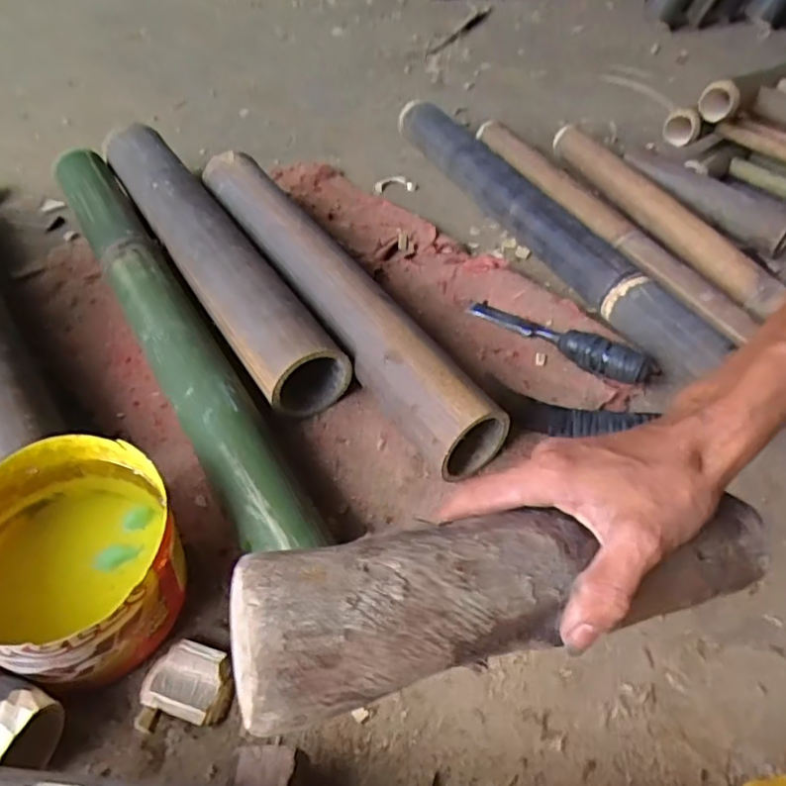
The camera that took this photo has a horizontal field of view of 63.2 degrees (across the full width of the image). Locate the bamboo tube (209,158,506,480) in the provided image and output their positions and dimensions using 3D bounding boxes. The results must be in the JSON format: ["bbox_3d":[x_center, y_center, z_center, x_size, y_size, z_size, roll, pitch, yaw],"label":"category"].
[{"bbox_3d":[-0.070,-0.108,0.679,0.079,0.084,0.500,-26,55,-24],"label":"bamboo tube"}]

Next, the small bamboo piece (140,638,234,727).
[{"bbox_3d":[-0.142,0.205,0.453,0.062,0.013,0.048,14,49,8],"label":"small bamboo piece"}]

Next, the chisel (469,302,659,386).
[{"bbox_3d":[0.178,-0.062,0.686,0.208,0.038,0.044,26,52,18],"label":"chisel"}]

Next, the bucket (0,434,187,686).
[{"bbox_3d":[-0.229,0.119,0.460,0.153,0.090,0.144,2,49,-2],"label":"bucket"}]

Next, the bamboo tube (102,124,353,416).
[{"bbox_3d":[-0.207,-0.156,0.716,0.087,0.087,0.483,-26,55,-24],"label":"bamboo tube"}]

